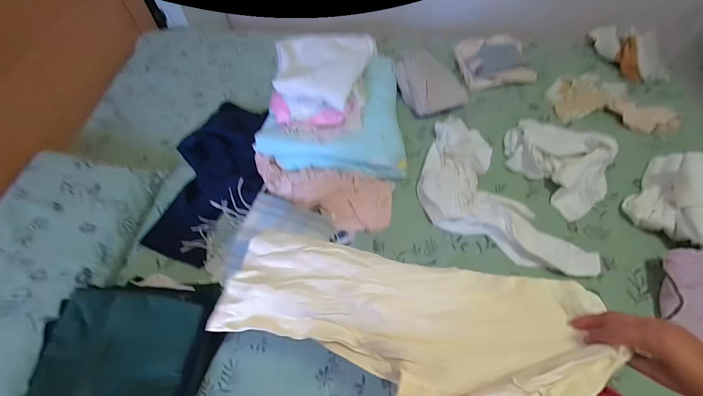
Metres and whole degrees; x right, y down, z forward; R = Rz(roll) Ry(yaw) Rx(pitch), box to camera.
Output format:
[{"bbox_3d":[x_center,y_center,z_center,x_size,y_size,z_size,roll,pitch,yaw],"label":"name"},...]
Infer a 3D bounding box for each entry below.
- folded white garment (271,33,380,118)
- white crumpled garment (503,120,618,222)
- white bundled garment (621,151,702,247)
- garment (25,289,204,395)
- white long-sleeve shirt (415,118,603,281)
[{"bbox_3d":[-0.078,-0.373,1.012,0.294,0.100,0.277,0,58,1],"label":"folded white garment"},{"bbox_3d":[0.594,-0.120,0.980,0.203,0.110,0.319,-32,63,-17],"label":"white crumpled garment"},{"bbox_3d":[0.881,-0.002,0.871,0.242,0.157,0.261,-29,62,-16],"label":"white bundled garment"},{"bbox_3d":[-0.451,0.309,0.649,0.244,0.062,0.262,14,69,-2],"label":"garment"},{"bbox_3d":[0.356,-0.012,0.958,0.294,0.056,0.588,-22,60,-12],"label":"white long-sleeve shirt"}]

